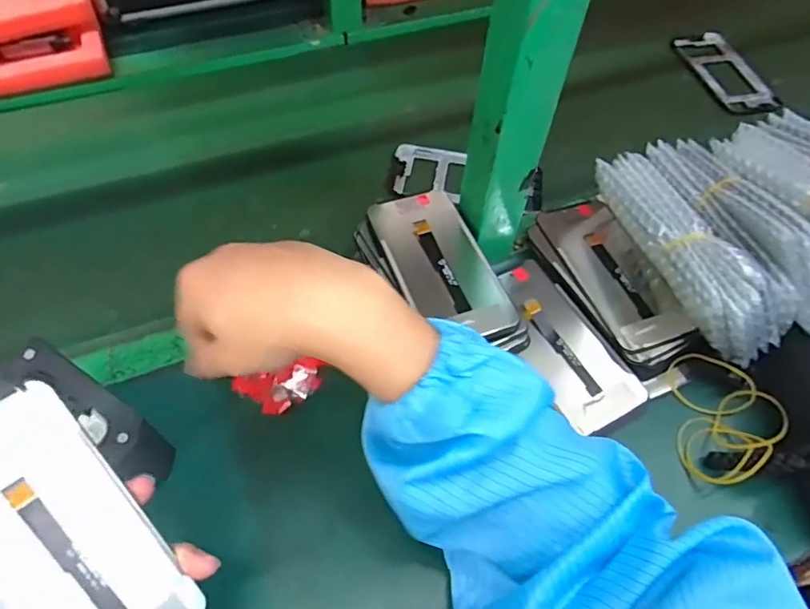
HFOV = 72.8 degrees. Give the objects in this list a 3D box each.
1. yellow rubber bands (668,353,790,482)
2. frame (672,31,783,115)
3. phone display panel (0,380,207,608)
[{"bbox_3d":[0.248,0.087,0.418,0.069,0.037,0.100,6,57,1],"label":"yellow rubber bands"},{"bbox_3d":[0.405,-0.295,0.695,0.073,0.010,0.161,-9,58,-9],"label":"frame"},{"bbox_3d":[-0.169,0.120,0.272,0.073,0.005,0.152,-38,101,-35],"label":"phone display panel"}]

